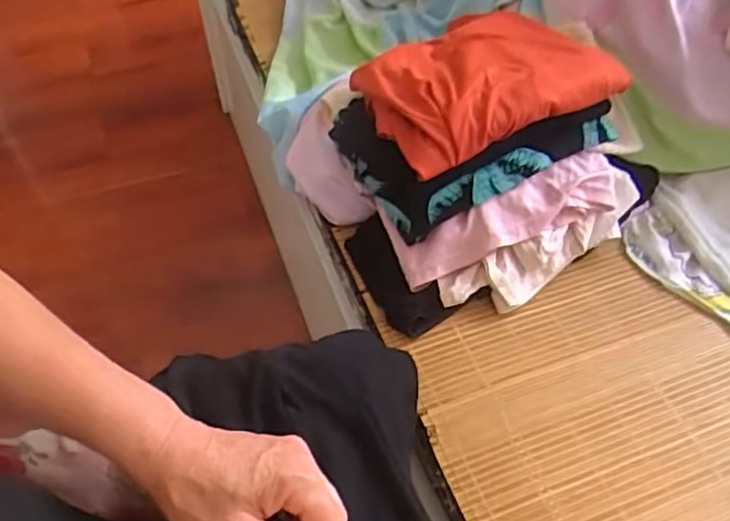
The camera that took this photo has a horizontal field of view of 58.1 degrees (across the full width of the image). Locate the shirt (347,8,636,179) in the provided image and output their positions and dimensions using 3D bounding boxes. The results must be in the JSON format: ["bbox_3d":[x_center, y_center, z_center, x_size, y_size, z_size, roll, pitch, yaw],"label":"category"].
[{"bbox_3d":[0.113,-0.194,0.663,0.236,0.047,0.176,-22,56,-15],"label":"shirt"}]

